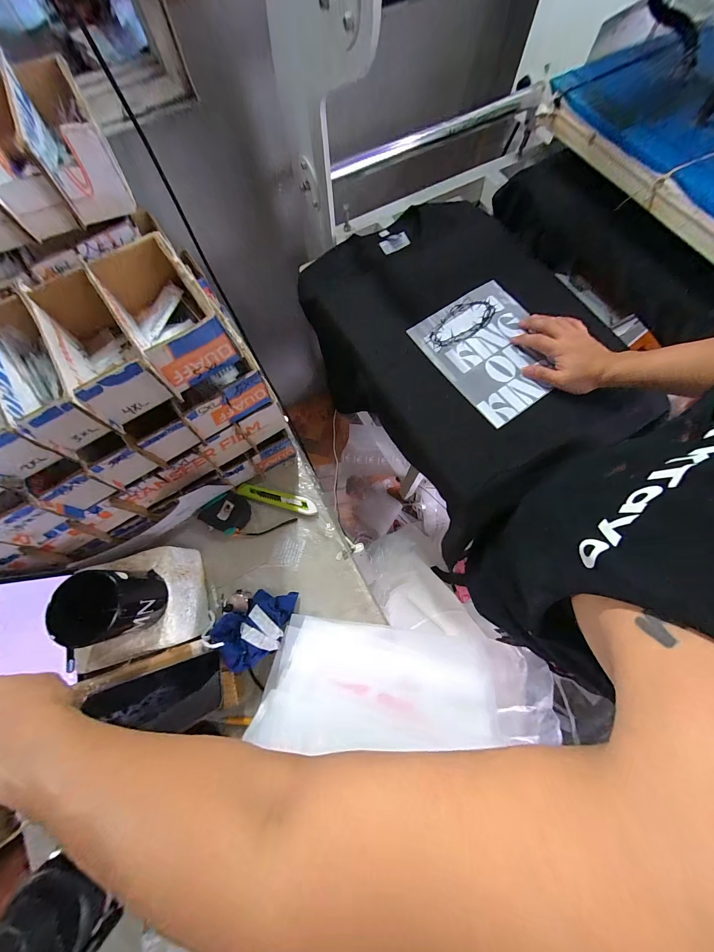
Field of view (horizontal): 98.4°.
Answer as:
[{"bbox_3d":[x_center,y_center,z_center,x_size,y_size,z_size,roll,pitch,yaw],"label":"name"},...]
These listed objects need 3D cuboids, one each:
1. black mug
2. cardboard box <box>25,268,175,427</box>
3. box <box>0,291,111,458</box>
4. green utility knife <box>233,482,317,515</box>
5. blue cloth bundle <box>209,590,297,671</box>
[{"bbox_3d":[-0.314,0.166,0.399,0.081,0.103,0.086,-5,72,-1],"label":"black mug"},{"bbox_3d":[-0.304,-0.155,0.369,0.083,0.085,0.197,-36,75,-10],"label":"cardboard box"},{"bbox_3d":[-0.357,-0.118,0.355,0.068,0.067,0.185,-34,75,-9],"label":"box"},{"bbox_3d":[-0.156,0.043,0.597,0.161,0.014,0.031,15,73,6],"label":"green utility knife"},{"bbox_3d":[-0.158,0.241,0.502,0.126,0.065,0.093,-34,75,-9],"label":"blue cloth bundle"}]

